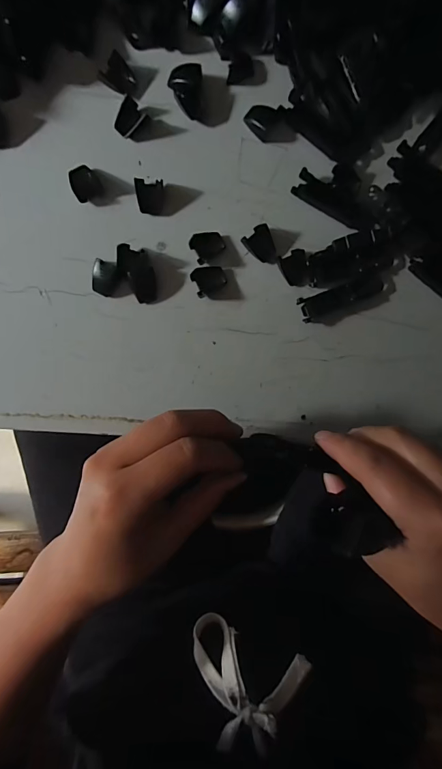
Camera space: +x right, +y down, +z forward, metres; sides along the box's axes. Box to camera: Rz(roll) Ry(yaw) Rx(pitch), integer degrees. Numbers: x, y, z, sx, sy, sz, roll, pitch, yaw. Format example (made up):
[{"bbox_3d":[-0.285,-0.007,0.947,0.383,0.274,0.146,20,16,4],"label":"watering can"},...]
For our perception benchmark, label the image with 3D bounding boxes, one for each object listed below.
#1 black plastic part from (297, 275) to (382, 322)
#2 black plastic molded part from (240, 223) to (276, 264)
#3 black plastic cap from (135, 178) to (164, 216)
[{"bbox_3d":[0.087,-0.064,0.284,0.063,0.008,0.016,-22,94,-4],"label":"black plastic part"},{"bbox_3d":[0.030,-0.098,0.280,0.018,0.010,0.027,-41,95,-2],"label":"black plastic molded part"},{"bbox_3d":[-0.049,-0.131,0.273,0.018,0.009,0.023,1,92,-5],"label":"black plastic cap"}]

